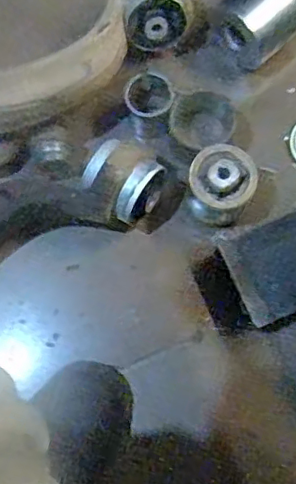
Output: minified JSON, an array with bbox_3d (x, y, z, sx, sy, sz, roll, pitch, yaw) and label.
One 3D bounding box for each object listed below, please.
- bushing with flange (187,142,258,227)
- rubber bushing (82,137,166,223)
[{"bbox_3d":[0.081,-0.062,0.656,0.072,0.063,0.075,19,77,8],"label":"bushing with flange"},{"bbox_3d":[-0.028,-0.062,0.652,0.076,0.074,0.081,23,78,8],"label":"rubber bushing"}]

